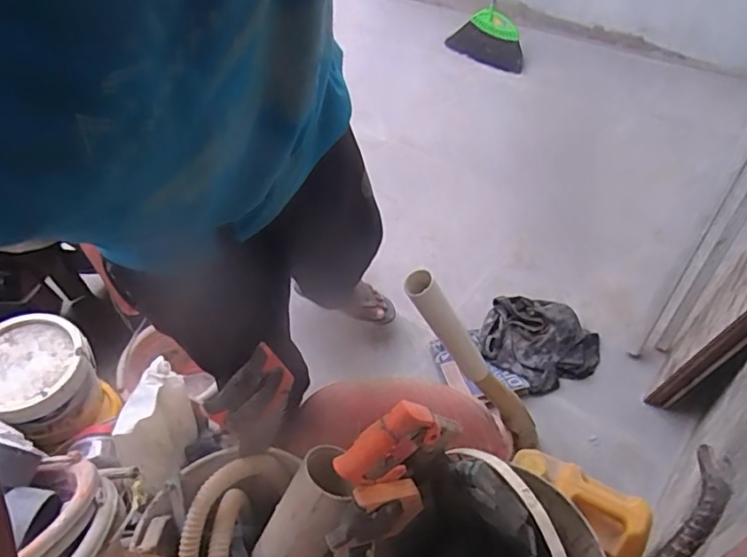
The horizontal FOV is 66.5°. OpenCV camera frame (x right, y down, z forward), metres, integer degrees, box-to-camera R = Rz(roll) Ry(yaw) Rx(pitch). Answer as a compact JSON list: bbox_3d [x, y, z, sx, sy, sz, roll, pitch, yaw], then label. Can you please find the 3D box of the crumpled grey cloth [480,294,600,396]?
[{"bbox_3d":[0.382,0.149,1.346,0.275,0.052,0.221,31,58,28],"label":"crumpled grey cloth"}]

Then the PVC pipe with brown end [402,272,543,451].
[{"bbox_3d":[0.182,0.161,0.940,0.049,0.565,0.052,-24,47,15],"label":"PVC pipe with brown end"}]

